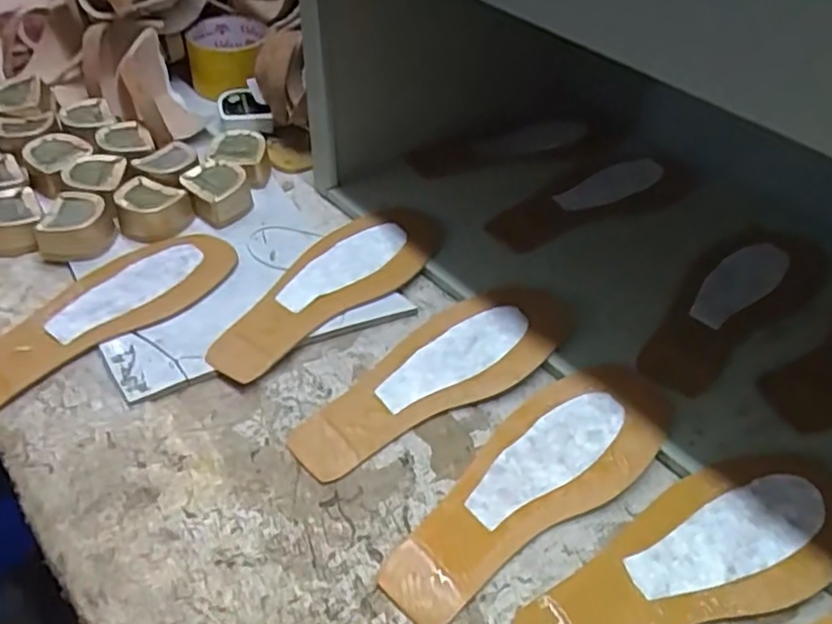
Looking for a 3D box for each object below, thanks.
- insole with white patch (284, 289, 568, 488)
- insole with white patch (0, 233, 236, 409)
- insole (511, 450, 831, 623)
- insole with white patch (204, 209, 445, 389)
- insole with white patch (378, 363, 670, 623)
[{"bbox_3d":[0.014,0.037,0.453,0.212,0.010,0.070,-26,53,-23],"label":"insole with white patch"},{"bbox_3d":[-0.221,0.000,0.475,0.073,0.009,0.209,31,50,23],"label":"insole with white patch"},{"bbox_3d":[0.153,0.132,0.366,0.215,0.009,0.075,-17,50,-16],"label":"insole"},{"bbox_3d":[-0.063,-0.024,0.508,0.212,0.009,0.072,-34,56,-28],"label":"insole with white patch"},{"bbox_3d":[0.070,0.097,0.404,0.215,0.008,0.073,-30,56,-23],"label":"insole with white patch"}]

